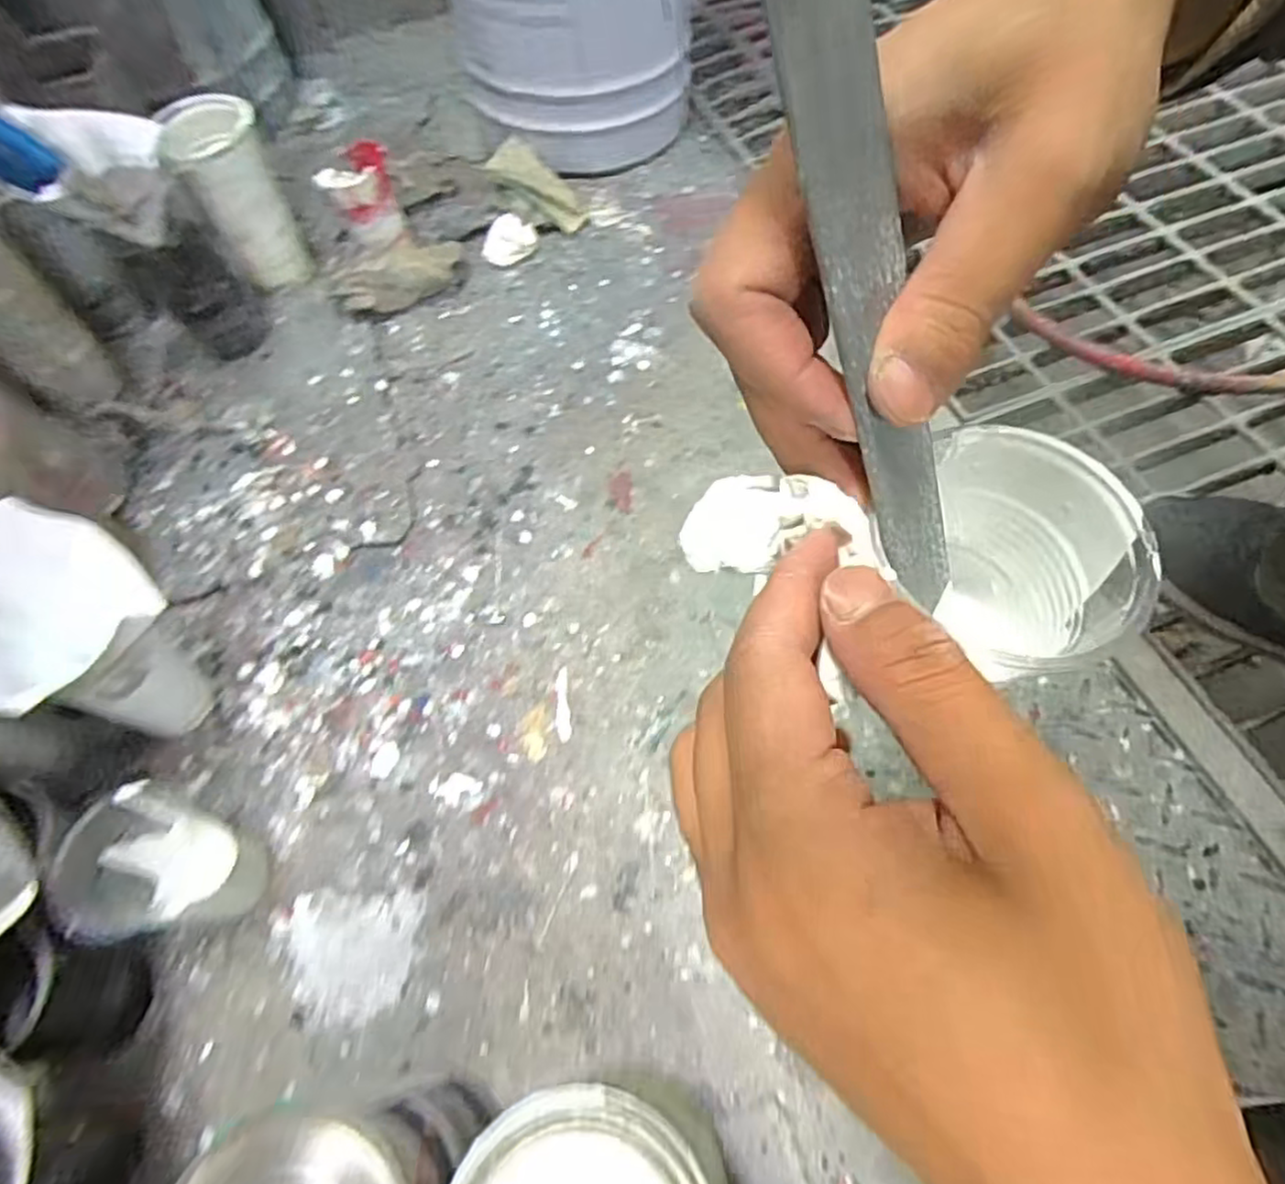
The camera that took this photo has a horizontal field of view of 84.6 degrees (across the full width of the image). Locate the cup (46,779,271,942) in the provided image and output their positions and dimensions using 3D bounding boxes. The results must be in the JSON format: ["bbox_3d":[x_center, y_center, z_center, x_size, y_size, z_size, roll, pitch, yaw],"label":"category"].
[{"bbox_3d":[-0.277,0.166,0.418,0.072,0.089,0.074,-2,61,4],"label":"cup"}]

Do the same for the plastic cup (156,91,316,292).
[{"bbox_3d":[-0.375,-0.371,0.675,0.076,0.155,0.080,-2,61,4],"label":"plastic cup"}]

